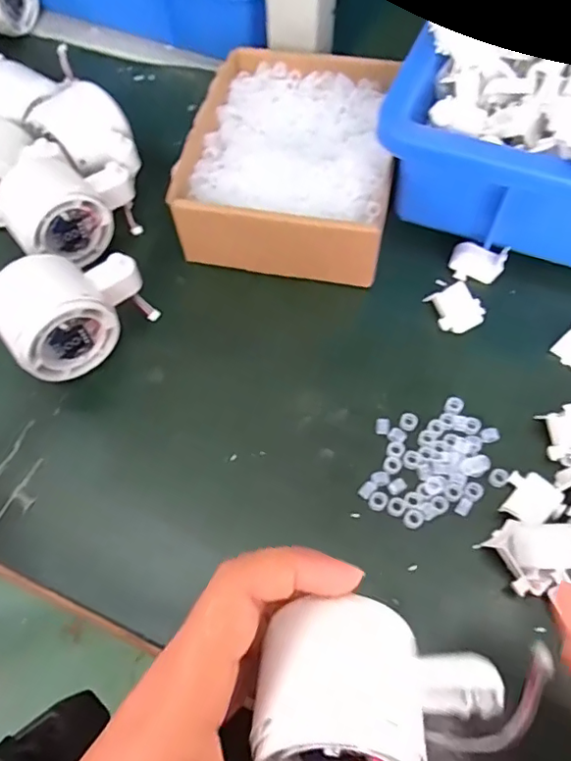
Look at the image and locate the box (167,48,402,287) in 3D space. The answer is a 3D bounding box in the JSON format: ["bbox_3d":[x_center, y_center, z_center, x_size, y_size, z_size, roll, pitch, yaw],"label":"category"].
[{"bbox_3d":[0.006,-0.152,0.390,0.134,0.052,0.181,8,61,6],"label":"box"}]

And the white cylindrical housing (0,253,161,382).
[{"bbox_3d":[-0.125,-0.044,0.327,0.082,0.062,0.050,-38,67,-18],"label":"white cylindrical housing"}]

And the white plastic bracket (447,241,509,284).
[{"bbox_3d":[0.126,-0.078,0.365,0.034,0.016,0.024,23,64,14],"label":"white plastic bracket"}]

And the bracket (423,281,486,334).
[{"bbox_3d":[0.108,-0.045,0.350,0.029,0.010,0.031,-18,62,-8],"label":"bracket"}]

